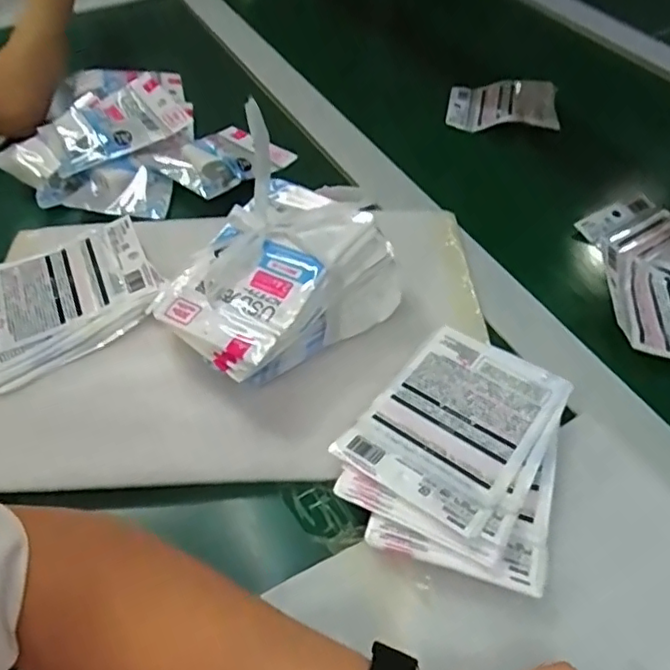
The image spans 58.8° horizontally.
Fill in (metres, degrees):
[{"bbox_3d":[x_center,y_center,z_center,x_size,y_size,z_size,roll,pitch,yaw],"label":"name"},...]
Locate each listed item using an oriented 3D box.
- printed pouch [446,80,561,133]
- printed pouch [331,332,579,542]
[{"bbox_3d":[0.200,-0.280,0.715,0.123,0.030,0.094,8,51,7],"label":"printed pouch"},{"bbox_3d":[0.081,0.055,0.394,0.100,0.008,0.144,30,51,25],"label":"printed pouch"}]

